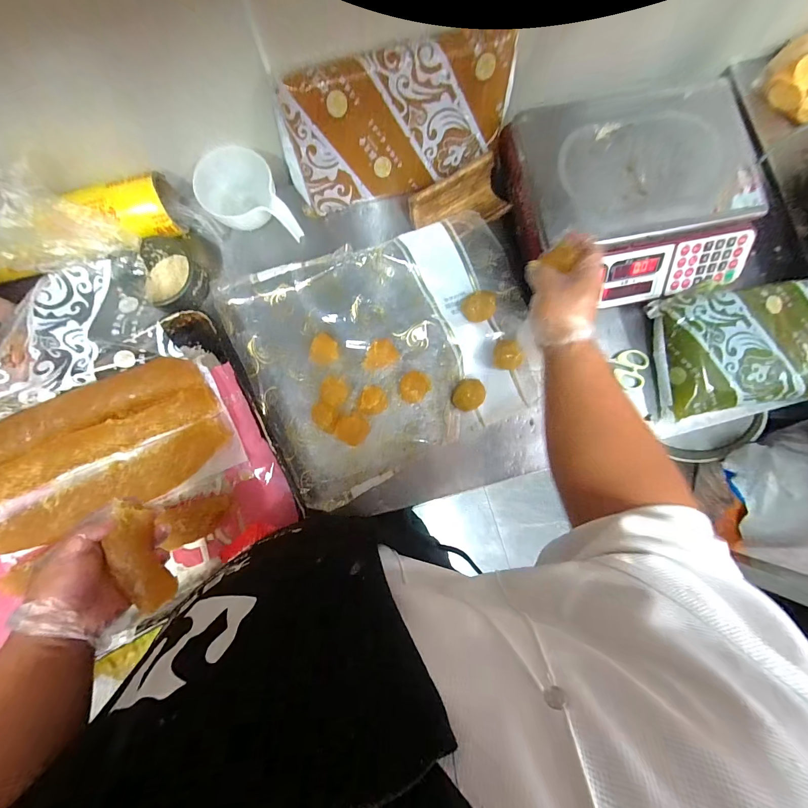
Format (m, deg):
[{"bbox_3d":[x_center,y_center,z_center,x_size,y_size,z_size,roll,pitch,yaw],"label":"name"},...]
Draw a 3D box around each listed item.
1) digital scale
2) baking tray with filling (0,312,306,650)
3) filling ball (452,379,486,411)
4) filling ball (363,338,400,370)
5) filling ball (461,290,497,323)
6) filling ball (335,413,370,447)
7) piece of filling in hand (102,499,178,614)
[{"bbox_3d":[0.362,-0.330,0.561,0.361,0.098,0.313,-13,84,-2],"label":"digital scale"},{"bbox_3d":[-0.485,0.156,0.508,0.601,0.055,0.395,-27,85,-4],"label":"baking tray with filling"},{"bbox_3d":[0.103,-0.014,0.557,0.046,0.041,0.049,0,84,-1],"label":"filling ball"},{"bbox_3d":[-0.040,-0.081,0.566,0.059,0.033,0.040,-32,85,-4],"label":"filling ball"},{"bbox_3d":[0.126,-0.162,0.572,0.051,0.032,0.044,-5,84,-1],"label":"filling ball"},{"bbox_3d":[-0.081,0.041,0.554,0.048,0.026,0.049,0,84,-1],"label":"filling ball"},{"bbox_3d":[-0.300,0.169,0.385,0.030,0.049,0.125,-12,96,23],"label":"piece of filling in hand"}]

